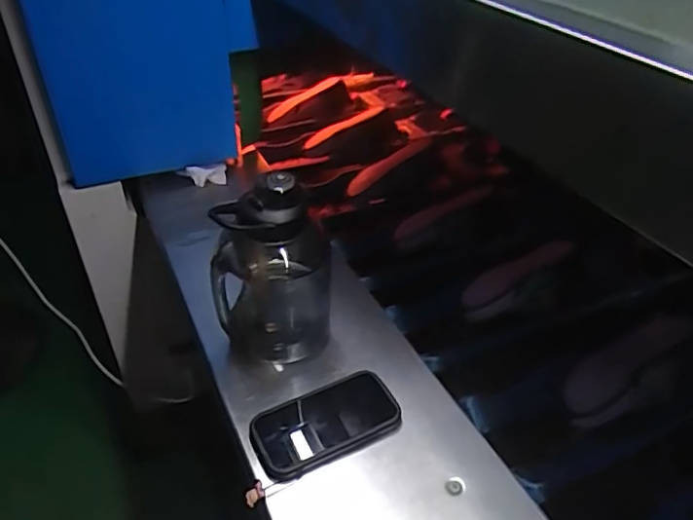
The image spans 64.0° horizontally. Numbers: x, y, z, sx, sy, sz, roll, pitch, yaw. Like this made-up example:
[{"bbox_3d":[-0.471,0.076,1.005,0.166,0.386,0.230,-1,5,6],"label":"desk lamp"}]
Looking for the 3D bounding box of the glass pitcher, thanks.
[{"bbox_3d":[-0.083,0.008,0.640,0.132,0.213,0.102,5,41,5],"label":"glass pitcher"}]

